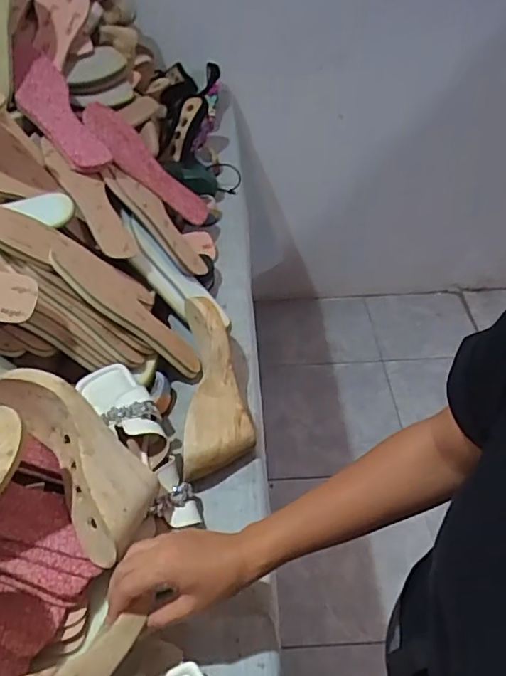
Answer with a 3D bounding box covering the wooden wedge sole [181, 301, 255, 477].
[{"bbox_3d":[-0.044,0.058,0.666,0.081,0.089,0.231,-4,47,-1],"label":"wooden wedge sole"}]

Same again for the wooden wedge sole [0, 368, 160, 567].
[{"bbox_3d":[-0.177,0.114,0.532,0.085,0.068,0.215,-35,70,-26],"label":"wooden wedge sole"}]

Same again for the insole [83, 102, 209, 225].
[{"bbox_3d":[-0.163,-0.270,0.848,0.029,0.246,0.078,-29,39,29],"label":"insole"}]

